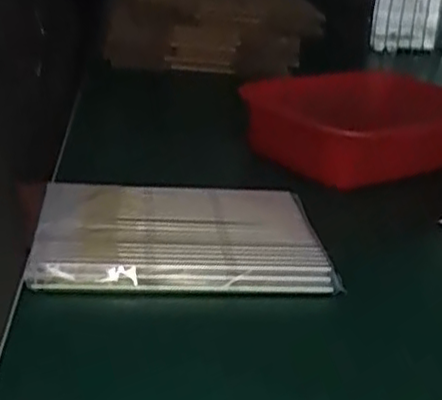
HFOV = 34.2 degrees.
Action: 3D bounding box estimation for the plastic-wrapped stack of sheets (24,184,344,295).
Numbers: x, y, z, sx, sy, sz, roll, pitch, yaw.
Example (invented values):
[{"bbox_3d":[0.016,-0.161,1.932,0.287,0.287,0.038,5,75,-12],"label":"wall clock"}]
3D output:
[{"bbox_3d":[-0.037,0.025,0.621,0.233,0.019,0.180,3,23,-10],"label":"plastic-wrapped stack of sheets"}]

